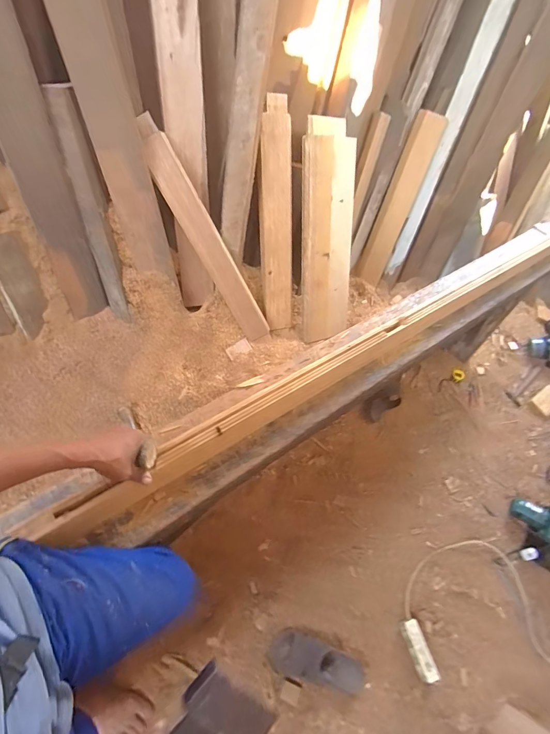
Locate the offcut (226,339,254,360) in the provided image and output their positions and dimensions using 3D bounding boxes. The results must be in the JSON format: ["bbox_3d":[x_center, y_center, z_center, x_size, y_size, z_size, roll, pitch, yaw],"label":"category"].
[{"bbox_3d":[-0.121,-0.059,1.235,0.085,0.010,0.045,-31,91,-20],"label":"offcut"}]

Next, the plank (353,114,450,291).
[{"bbox_3d":[0.520,-0.686,1.573,0.134,0.669,0.027,15,35,-5],"label":"plank"}]

